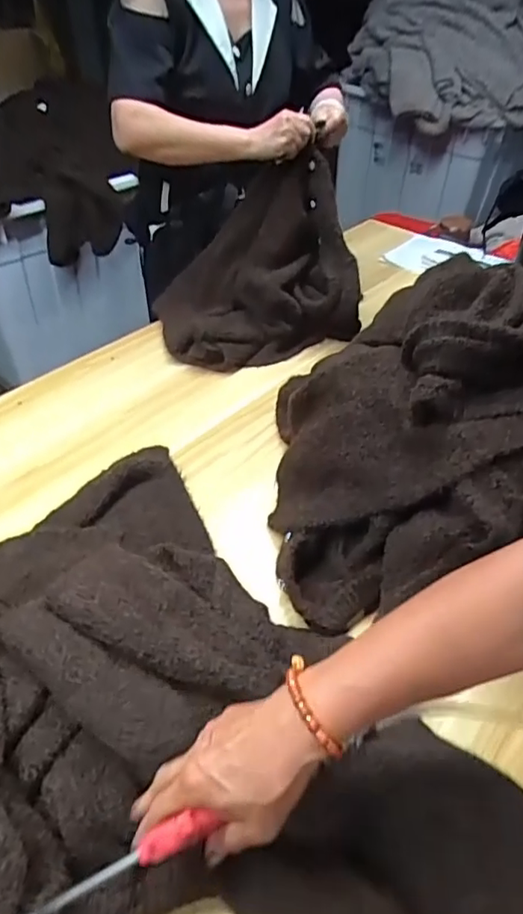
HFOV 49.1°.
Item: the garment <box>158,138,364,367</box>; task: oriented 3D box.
[{"bbox_3d":[-0.001,-0.352,1.045,0.359,0.275,0.227,-13,44,-16],"label":"garment"}]

